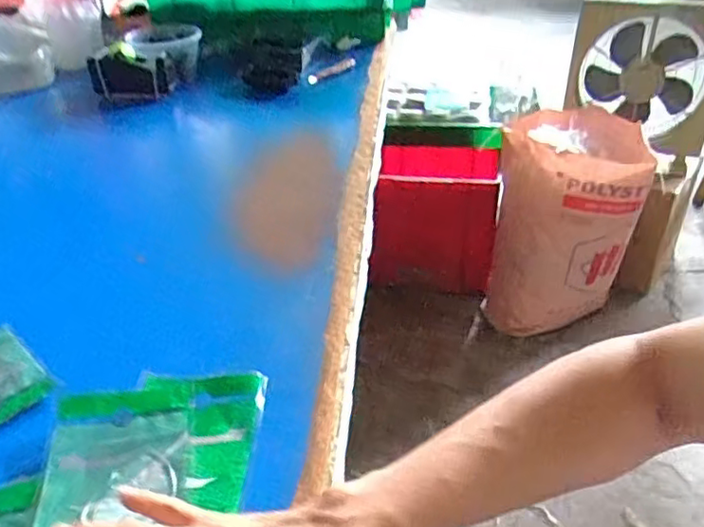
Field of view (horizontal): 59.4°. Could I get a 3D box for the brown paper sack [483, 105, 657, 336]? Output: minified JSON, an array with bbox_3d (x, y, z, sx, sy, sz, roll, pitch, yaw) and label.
[{"bbox_3d":[0.526,-0.102,1.568,0.325,0.513,0.320,10,37,17],"label":"brown paper sack"}]

